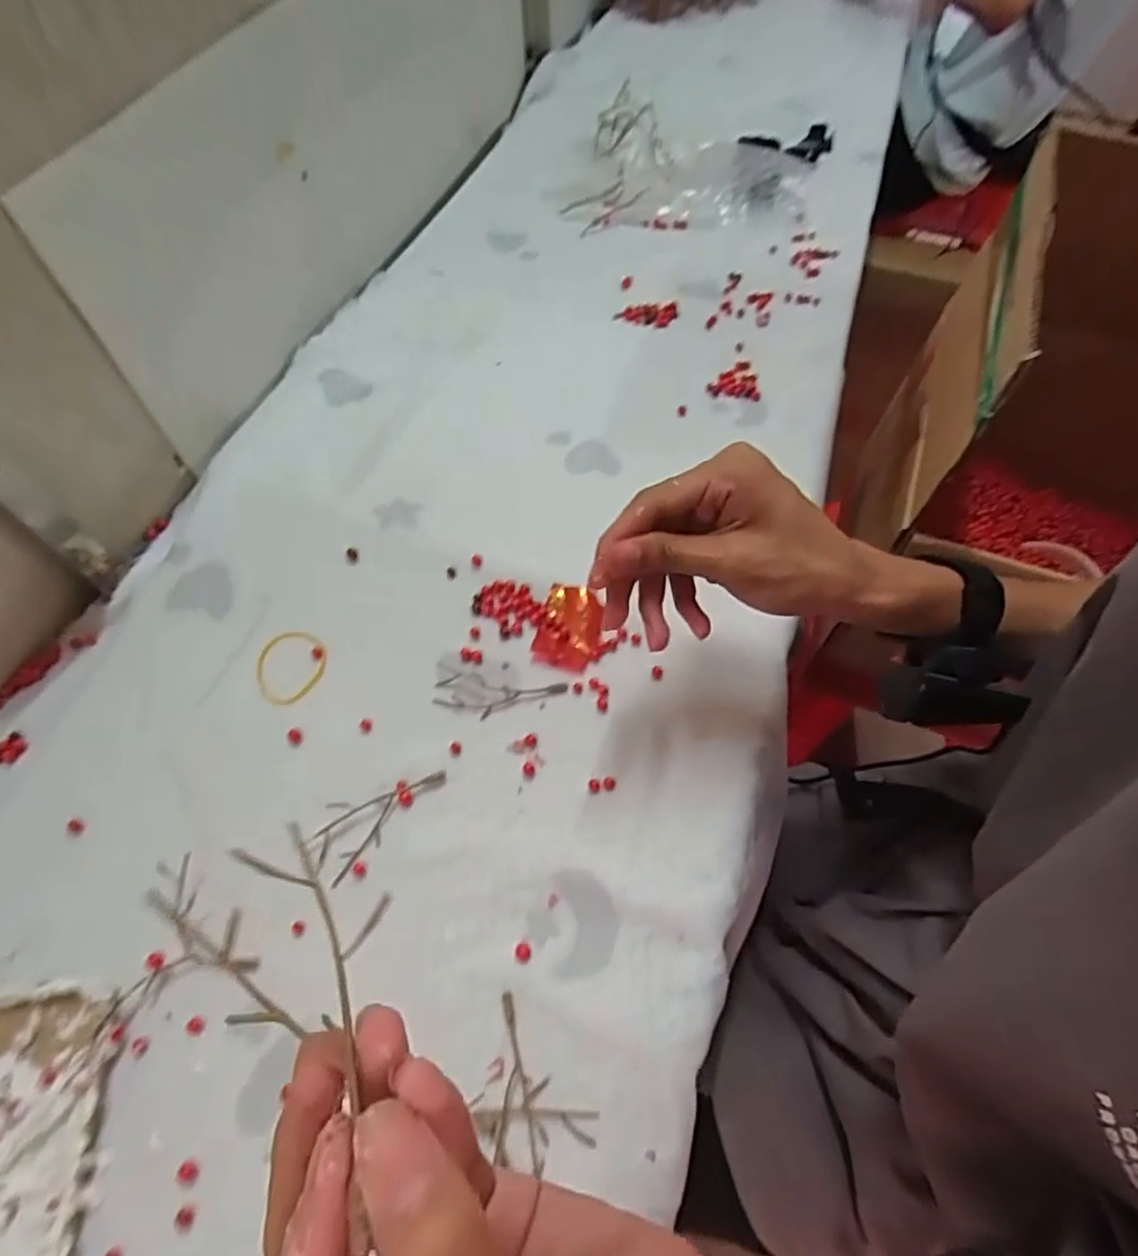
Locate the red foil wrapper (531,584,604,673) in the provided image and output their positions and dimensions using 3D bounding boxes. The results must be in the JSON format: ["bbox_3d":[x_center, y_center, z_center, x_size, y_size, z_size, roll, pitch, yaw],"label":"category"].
[{"bbox_3d":[0.001,-0.002,0.429,0.040,0.011,0.059,10,58,8],"label":"red foil wrapper"}]

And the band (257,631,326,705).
[{"bbox_3d":[-0.180,0.025,0.420,0.041,0.005,0.049,19,64,0],"label":"band"}]

